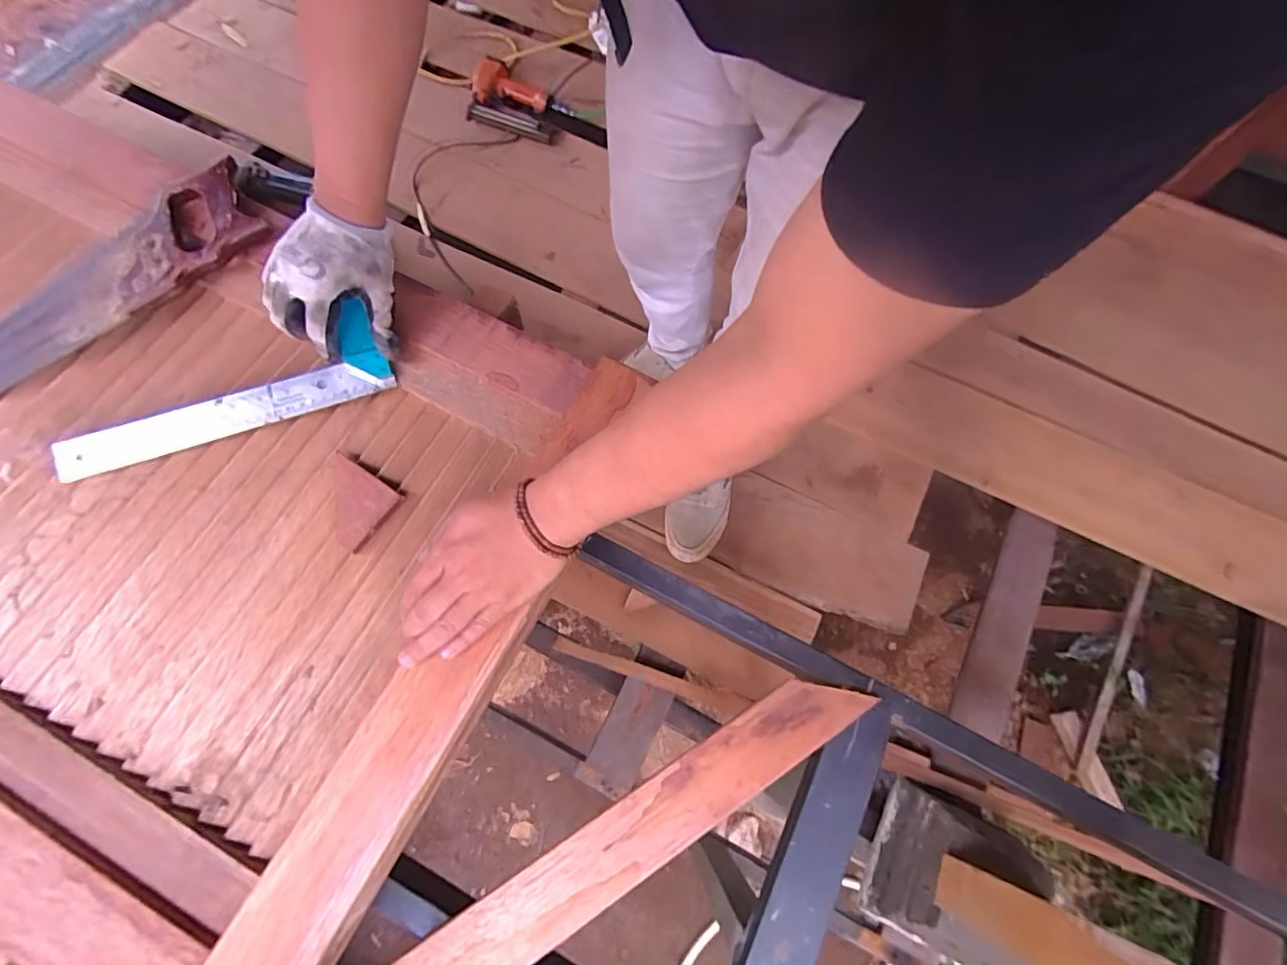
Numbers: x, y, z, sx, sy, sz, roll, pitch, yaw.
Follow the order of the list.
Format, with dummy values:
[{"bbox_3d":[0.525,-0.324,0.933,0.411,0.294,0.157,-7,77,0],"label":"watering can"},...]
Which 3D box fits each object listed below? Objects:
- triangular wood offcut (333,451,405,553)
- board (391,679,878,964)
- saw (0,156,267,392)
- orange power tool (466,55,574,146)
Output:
[{"bbox_3d":[-0.273,0.016,0.506,0.082,0.011,0.063,32,72,9],"label":"triangular wood offcut"},{"bbox_3d":[-0.024,0.336,0.501,0.535,0.015,0.059,-30,74,-12],"label":"board"},{"bbox_3d":[-0.601,-0.170,0.544,0.461,0.029,0.109,-41,77,-15],"label":"saw"},{"bbox_3d":[-0.305,-0.941,1.350,0.243,0.063,0.165,14,70,3],"label":"orange power tool"}]

